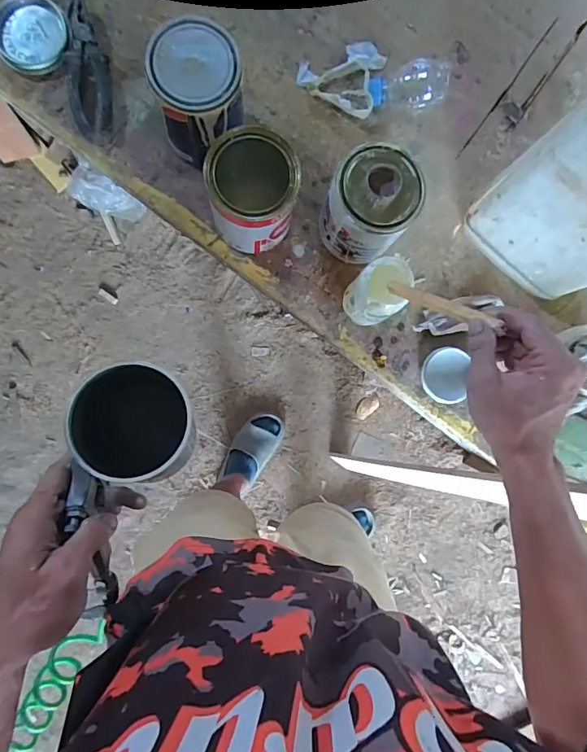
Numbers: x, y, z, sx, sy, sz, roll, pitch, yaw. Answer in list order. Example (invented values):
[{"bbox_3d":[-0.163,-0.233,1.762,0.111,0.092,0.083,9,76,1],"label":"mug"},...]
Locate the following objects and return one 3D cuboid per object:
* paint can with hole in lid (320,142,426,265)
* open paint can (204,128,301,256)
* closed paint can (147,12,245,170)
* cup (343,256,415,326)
[{"bbox_3d":[0.098,-0.215,0.596,0.105,0.135,0.111,0,90,-5],"label":"paint can with hole in lid"},{"bbox_3d":[-0.049,-0.228,0.589,0.108,0.127,0.109,0,90,-5],"label":"open paint can"},{"bbox_3d":[-0.114,-0.339,0.574,0.102,0.141,0.102,0,90,-5],"label":"closed paint can"},{"bbox_3d":[0.105,-0.104,0.600,0.072,0.126,0.069,0,90,-5],"label":"cup"}]

